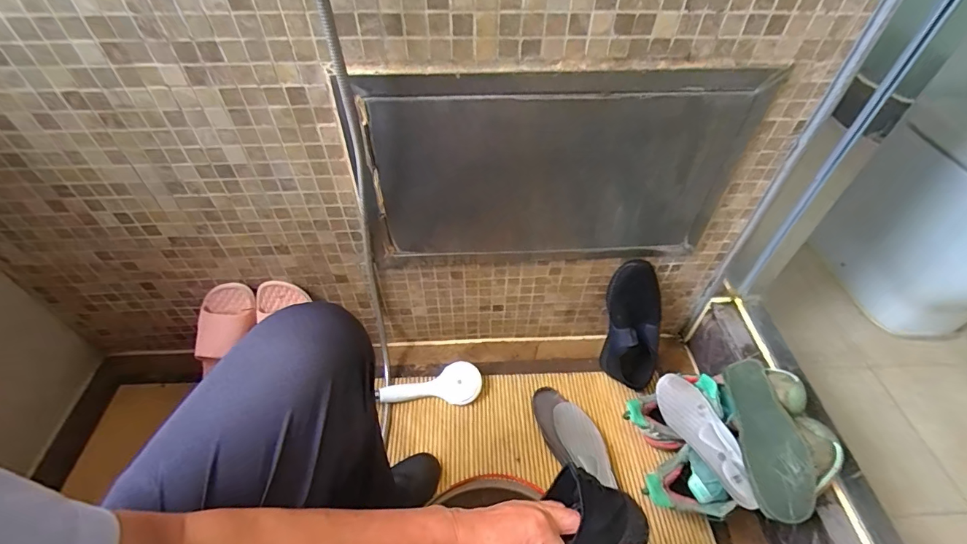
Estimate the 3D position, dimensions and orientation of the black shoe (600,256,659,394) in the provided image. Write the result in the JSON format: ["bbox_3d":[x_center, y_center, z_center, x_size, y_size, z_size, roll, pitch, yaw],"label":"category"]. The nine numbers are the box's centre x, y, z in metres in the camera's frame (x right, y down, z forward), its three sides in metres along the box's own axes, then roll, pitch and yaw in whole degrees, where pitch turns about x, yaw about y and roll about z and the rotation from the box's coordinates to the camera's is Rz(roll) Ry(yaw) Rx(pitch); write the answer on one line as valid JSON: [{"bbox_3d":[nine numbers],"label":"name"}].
[{"bbox_3d":[0.299,0.104,0.855,0.109,0.254,0.087,-5,16,-7],"label":"black shoe"}]

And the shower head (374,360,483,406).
[{"bbox_3d":[-0.111,0.232,0.894,0.208,0.036,0.080,-4,82,-3],"label":"shower head"}]

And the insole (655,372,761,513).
[{"bbox_3d":[0.359,0.266,0.711,0.074,0.015,0.224,-39,41,14],"label":"insole"}]

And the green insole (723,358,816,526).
[{"bbox_3d":[0.449,0.253,0.688,0.083,0.020,0.250,-21,36,30],"label":"green insole"}]

